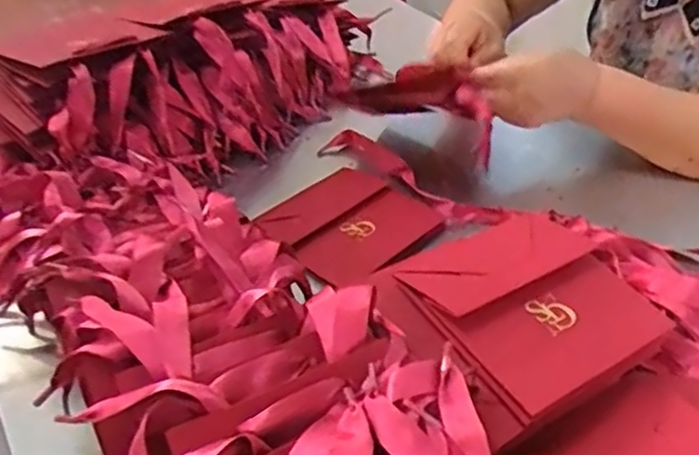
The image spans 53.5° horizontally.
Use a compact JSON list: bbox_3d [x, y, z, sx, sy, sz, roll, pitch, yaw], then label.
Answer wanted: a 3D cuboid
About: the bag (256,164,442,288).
[{"bbox_3d":[-0.003,-0.006,0.646,0.129,0.019,0.126,-29,48,-33],"label":"bag"}]

